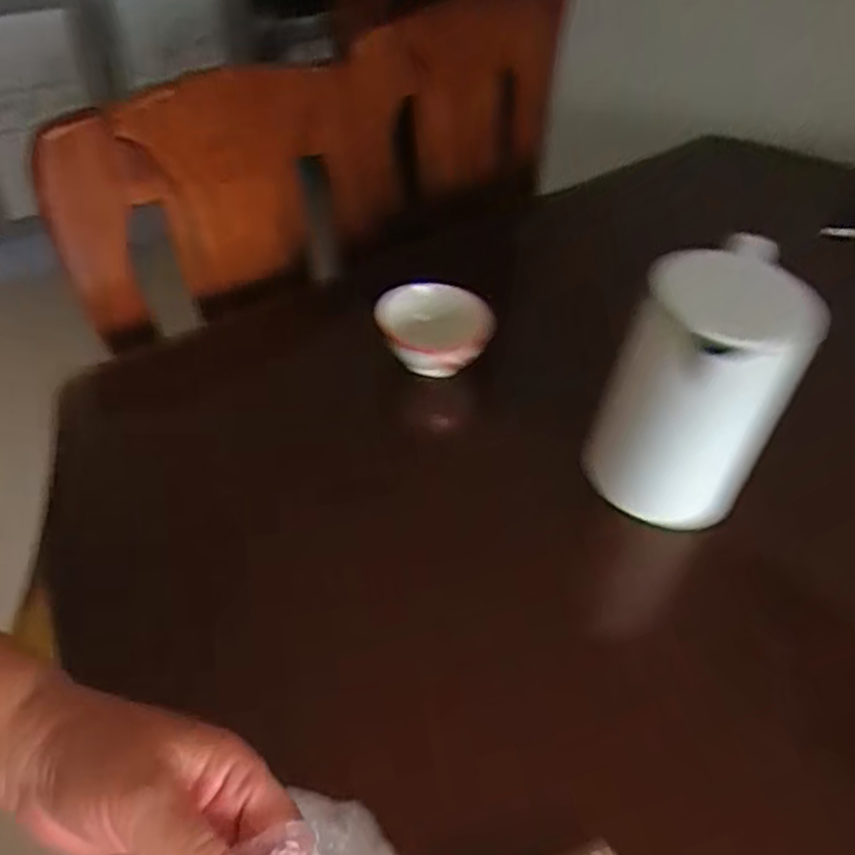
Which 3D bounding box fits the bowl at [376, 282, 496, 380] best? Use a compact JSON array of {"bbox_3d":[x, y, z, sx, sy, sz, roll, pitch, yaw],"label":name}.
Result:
[{"bbox_3d":[0.008,-0.111,0.887,0.130,0.066,0.130,3,46,-3],"label":"bowl"}]

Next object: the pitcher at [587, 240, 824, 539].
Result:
[{"bbox_3d":[0.259,-0.044,0.698,0.140,0.257,0.148,28,50,19],"label":"pitcher"}]

